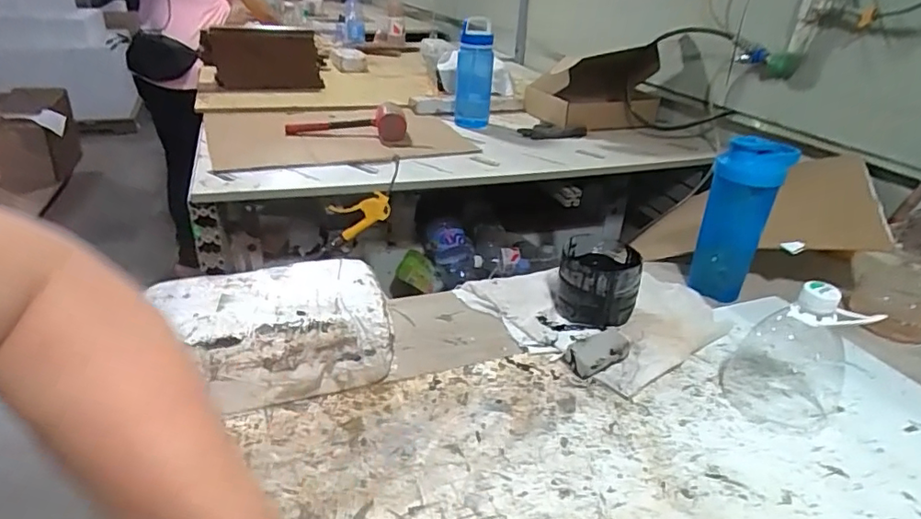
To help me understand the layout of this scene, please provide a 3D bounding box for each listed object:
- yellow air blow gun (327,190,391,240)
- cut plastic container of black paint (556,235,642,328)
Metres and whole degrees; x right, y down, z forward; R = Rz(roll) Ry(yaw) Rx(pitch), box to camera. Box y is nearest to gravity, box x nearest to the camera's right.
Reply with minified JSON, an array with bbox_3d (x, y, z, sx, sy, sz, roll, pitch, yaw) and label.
[{"bbox_3d":[-0.232,-0.098,1.248,0.141,0.114,0.047,12,30,15],"label":"yellow air blow gun"},{"bbox_3d":[0.183,0.021,0.730,0.099,0.090,0.107,11,30,11],"label":"cut plastic container of black paint"}]

